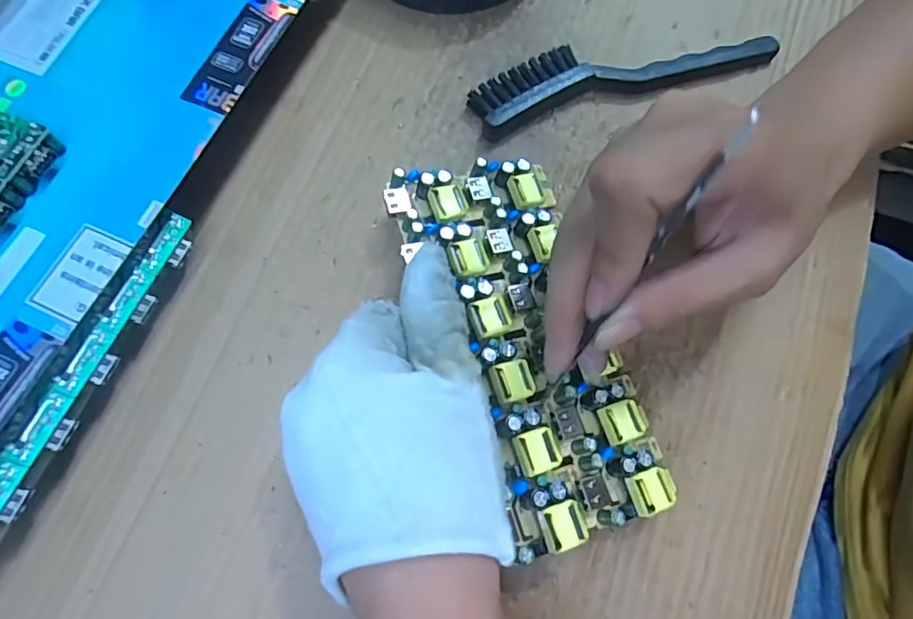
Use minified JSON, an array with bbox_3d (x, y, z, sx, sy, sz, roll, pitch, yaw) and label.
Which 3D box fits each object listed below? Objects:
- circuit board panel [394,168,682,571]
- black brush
[{"bbox_3d":[0.033,0.010,0.236,0.079,0.030,0.174,-18,74,-6],"label":"circuit board panel"},{"bbox_3d":[0.090,-0.135,0.290,0.167,0.015,0.044,-18,75,-6],"label":"black brush"}]

